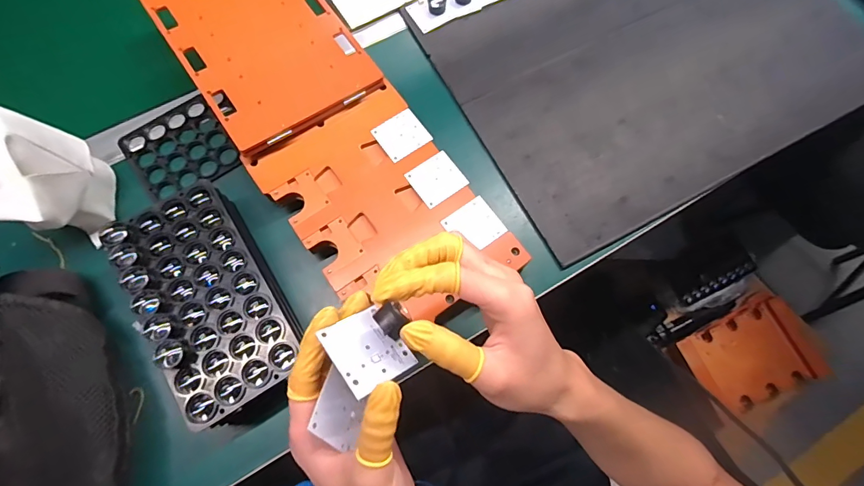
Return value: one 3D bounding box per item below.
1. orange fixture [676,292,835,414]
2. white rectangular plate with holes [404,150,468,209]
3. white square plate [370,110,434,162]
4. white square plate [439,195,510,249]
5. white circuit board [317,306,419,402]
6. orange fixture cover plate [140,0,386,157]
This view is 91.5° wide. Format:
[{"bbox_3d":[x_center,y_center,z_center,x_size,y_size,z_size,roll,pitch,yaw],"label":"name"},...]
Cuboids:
[{"bbox_3d":[0.671,0.231,0.871,0.281,0.033,0.179,-25,76,-8],"label":"orange fixture"},{"bbox_3d":[0.005,-0.063,0.412,0.047,0.004,0.044,-34,78,-10],"label":"white rectangular plate with holes"},{"bbox_3d":[-0.031,-0.110,0.426,0.047,0.004,0.044,-33,77,-10],"label":"white square plate"},{"bbox_3d":[0.041,-0.017,0.400,0.046,0.004,0.045,-35,78,-10],"label":"white square plate"},{"bbox_3d":[-0.038,0.064,0.250,0.042,0.004,0.044,-23,61,-38],"label":"white circuit board"},{"bbox_3d":[-0.180,-0.218,0.437,0.159,0.017,0.232,-34,78,-10],"label":"orange fixture cover plate"}]

